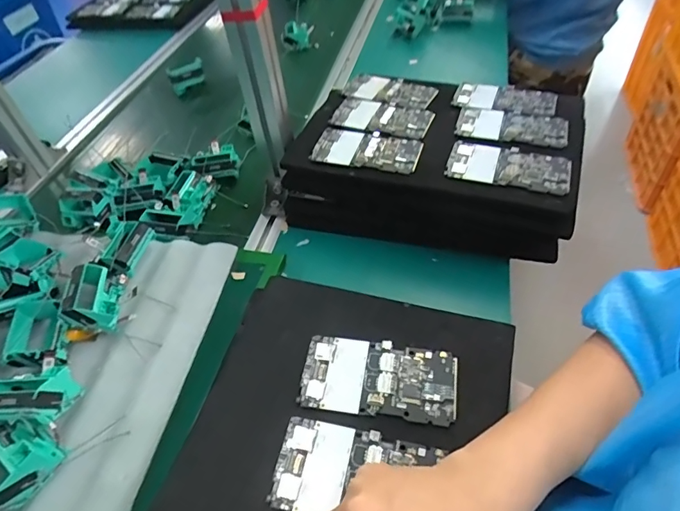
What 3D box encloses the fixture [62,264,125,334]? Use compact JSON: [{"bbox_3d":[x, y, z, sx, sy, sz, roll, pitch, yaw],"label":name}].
[{"bbox_3d":[-0.273,0.048,0.510,0.050,0.049,0.069,-7,47,0],"label":"fixture"}]

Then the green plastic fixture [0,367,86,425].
[{"bbox_3d":[-0.297,0.134,0.436,0.072,0.046,0.057,-2,47,4],"label":"green plastic fixture"}]

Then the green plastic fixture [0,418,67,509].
[{"bbox_3d":[-0.289,0.180,0.407,0.066,0.037,0.056,29,56,29],"label":"green plastic fixture"}]

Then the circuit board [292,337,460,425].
[{"bbox_3d":[0.033,0.106,0.399,0.132,0.005,0.067,5,48,11],"label":"circuit board"}]

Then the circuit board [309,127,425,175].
[{"bbox_3d":[0.035,-0.134,0.575,0.131,0.010,0.068,11,55,15],"label":"circuit board"}]

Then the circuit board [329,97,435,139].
[{"bbox_3d":[0.057,-0.189,0.619,0.129,0.010,0.064,16,51,20],"label":"circuit board"}]

